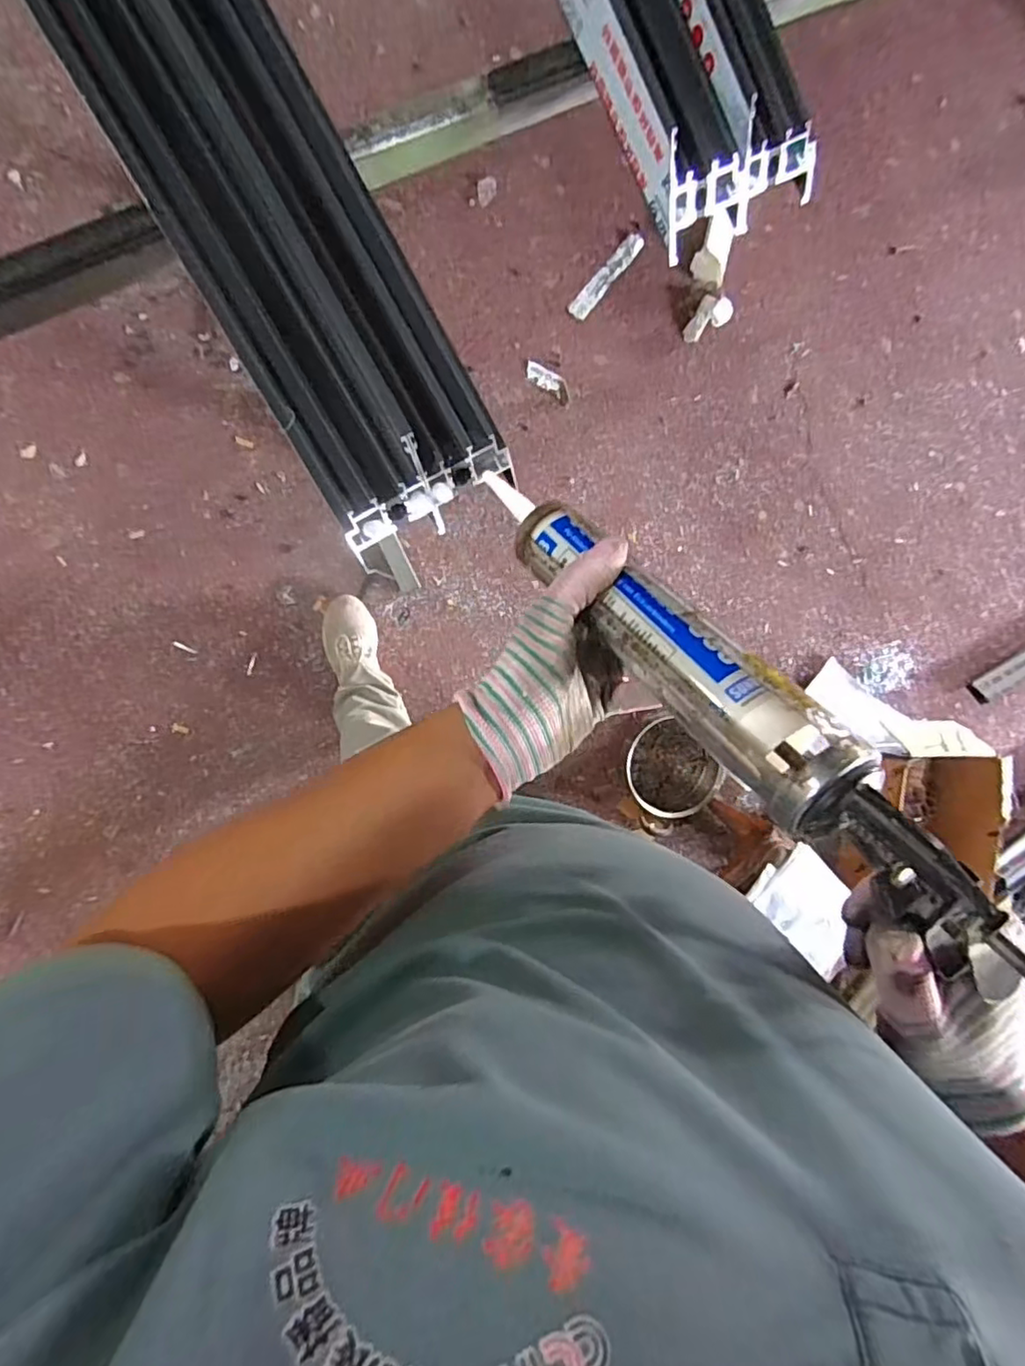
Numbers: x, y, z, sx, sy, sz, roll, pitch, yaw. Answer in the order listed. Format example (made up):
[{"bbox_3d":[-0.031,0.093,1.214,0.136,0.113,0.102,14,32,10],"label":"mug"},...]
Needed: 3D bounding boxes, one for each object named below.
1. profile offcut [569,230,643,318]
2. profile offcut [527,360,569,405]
[{"bbox_3d":[0.202,-0.872,1.344,0.041,0.022,0.216,40,86,-12],"label":"profile offcut"},{"bbox_3d":[0.079,-0.652,1.357,0.109,0.009,0.042,29,89,-13],"label":"profile offcut"}]

